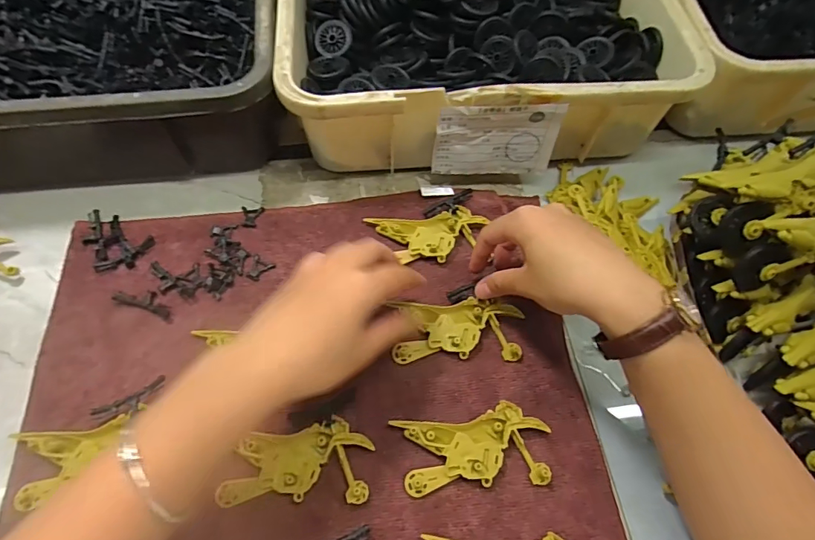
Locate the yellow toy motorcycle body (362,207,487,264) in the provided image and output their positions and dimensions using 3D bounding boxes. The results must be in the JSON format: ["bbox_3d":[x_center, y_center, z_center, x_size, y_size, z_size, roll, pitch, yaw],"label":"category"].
[{"bbox_3d":[0.017,-0.029,0.391,0.096,0.006,0.045,-5,64,-3],"label":"yellow toy motorcycle body"}]

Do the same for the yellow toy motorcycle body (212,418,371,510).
[{"bbox_3d":[-0.074,0.127,0.307,0.094,0.006,0.050,0,62,-2],"label":"yellow toy motorcycle body"}]

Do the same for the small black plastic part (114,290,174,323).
[{"bbox_3d":[-0.203,0.025,0.359,0.050,0.004,0.017,19,63,8],"label":"small black plastic part"}]

